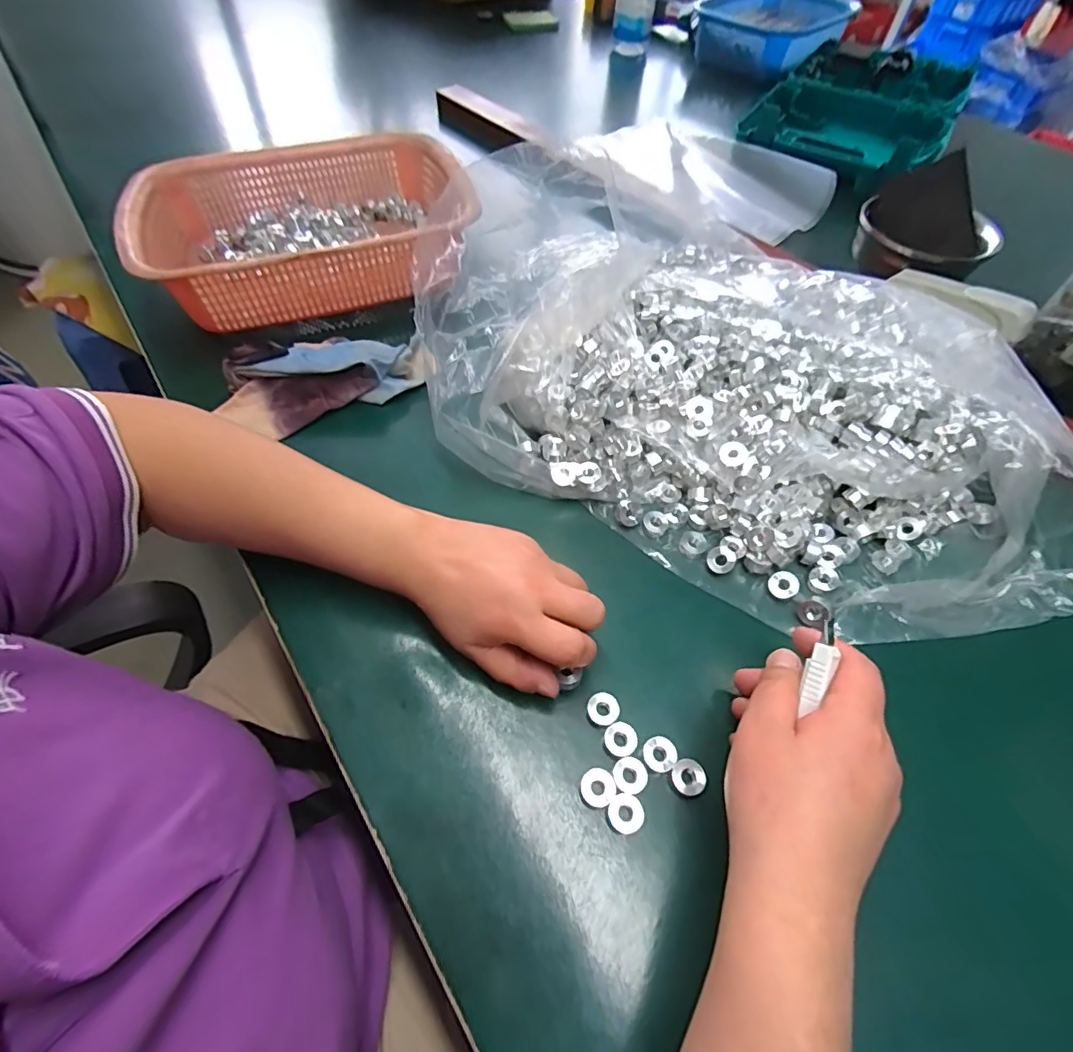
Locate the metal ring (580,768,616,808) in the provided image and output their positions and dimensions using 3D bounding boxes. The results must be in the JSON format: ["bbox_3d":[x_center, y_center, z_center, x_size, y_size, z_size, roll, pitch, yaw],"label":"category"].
[{"bbox_3d":[0.033,0.139,0.281,0.018,0.005,0.018,1,57,-2],"label":"metal ring"}]

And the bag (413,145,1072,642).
[{"bbox_3d":[0.156,-0.116,0.405,0.485,0.087,0.324,24,59,13],"label":"bag"}]

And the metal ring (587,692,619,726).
[{"bbox_3d":[0.038,0.104,0.300,0.018,0.004,0.018,1,57,-2],"label":"metal ring"}]

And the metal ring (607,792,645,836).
[{"bbox_3d":[0.046,0.149,0.274,0.018,0.007,0.018,1,57,-2],"label":"metal ring"}]

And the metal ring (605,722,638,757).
[{"bbox_3d":[0.047,0.117,0.290,0.018,0.004,0.018,1,57,-2],"label":"metal ring"}]

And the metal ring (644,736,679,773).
[{"bbox_3d":[0.068,0.124,0.287,0.018,0.004,0.017,1,57,-2],"label":"metal ring"}]

